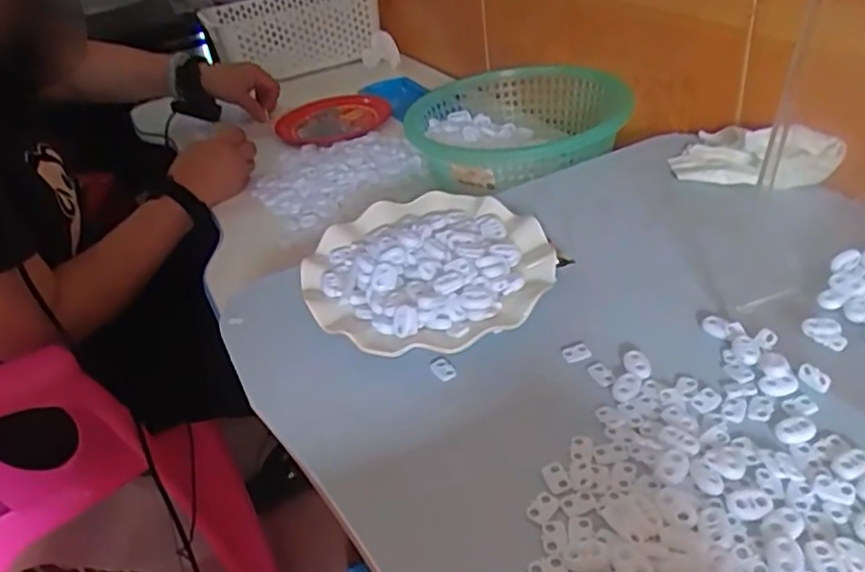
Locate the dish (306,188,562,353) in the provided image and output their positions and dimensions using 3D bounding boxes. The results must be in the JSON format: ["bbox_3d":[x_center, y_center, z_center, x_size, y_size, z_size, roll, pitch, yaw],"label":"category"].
[{"bbox_3d":[-0.003,-0.015,0.504,0.171,0.026,0.175,-7,35,5],"label":"dish"}]

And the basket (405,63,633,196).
[{"bbox_3d":[0.092,-0.169,0.736,0.230,0.072,0.210,5,38,20],"label":"basket"}]

